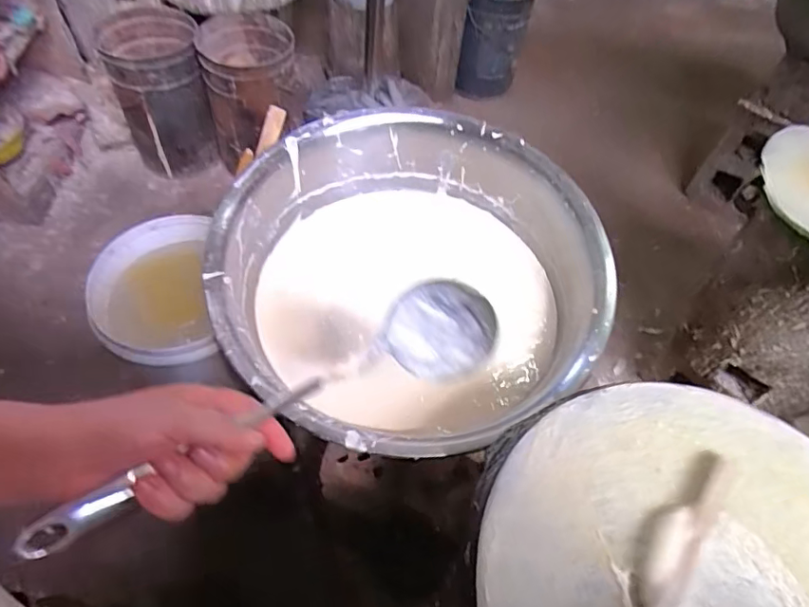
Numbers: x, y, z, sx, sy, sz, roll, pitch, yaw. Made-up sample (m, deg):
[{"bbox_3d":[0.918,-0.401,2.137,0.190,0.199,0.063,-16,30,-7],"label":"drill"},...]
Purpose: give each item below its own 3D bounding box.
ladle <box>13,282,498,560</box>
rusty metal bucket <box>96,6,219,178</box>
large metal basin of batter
[{"bbox_3d":[-0.078,0.074,0.397,0.352,0.077,0.075,-24,60,-31],"label":"ladle"},{"bbox_3d":[-0.767,-0.666,1.719,0.279,0.440,0.274,2,56,-3],"label":"rusty metal bucket"},{"bbox_3d":[-0.003,-0.008,0.855,0.532,0.305,0.523,2,56,-3],"label":"large metal basin of batter"}]

